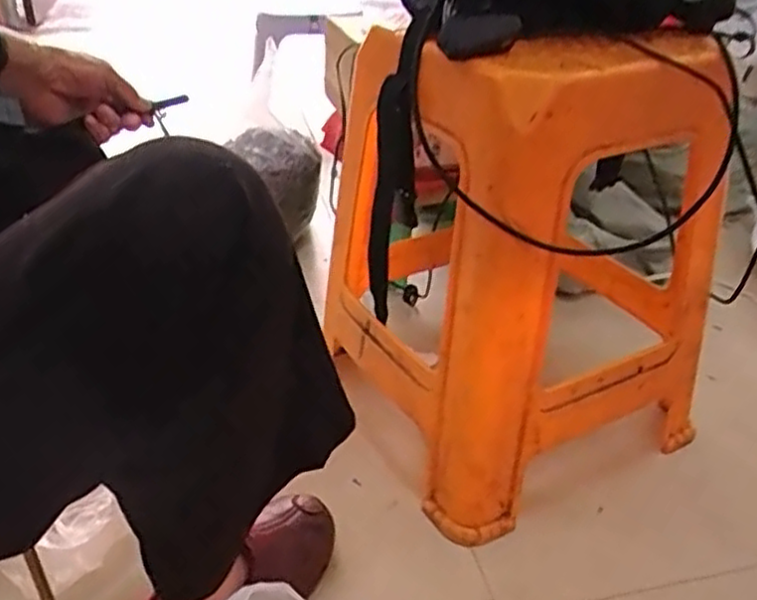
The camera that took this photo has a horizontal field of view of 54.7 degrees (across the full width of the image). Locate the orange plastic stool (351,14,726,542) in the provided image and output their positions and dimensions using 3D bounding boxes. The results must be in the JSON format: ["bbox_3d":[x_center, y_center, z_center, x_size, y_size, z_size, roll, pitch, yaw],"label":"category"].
[{"bbox_3d":[0.179,-0.060,0.871,0.391,0.509,0.354,-14,35,-24],"label":"orange plastic stool"}]

